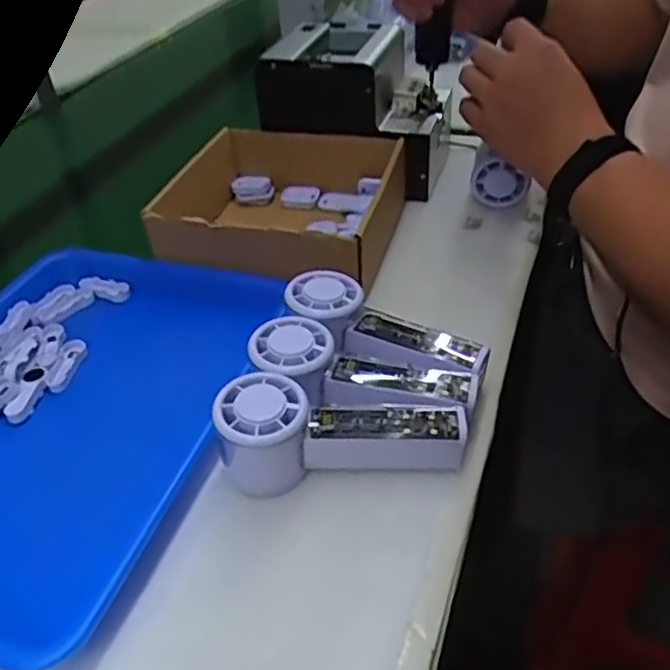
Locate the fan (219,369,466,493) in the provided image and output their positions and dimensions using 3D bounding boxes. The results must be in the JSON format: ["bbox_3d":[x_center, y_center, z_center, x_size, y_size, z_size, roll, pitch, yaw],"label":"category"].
[{"bbox_3d":[0.004,0.060,0.420,0.149,0.059,0.052,-5,41,0],"label":"fan"}]

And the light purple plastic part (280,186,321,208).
[{"bbox_3d":[-0.039,-0.153,0.726,0.045,0.017,0.021,10,43,17],"label":"light purple plastic part"}]

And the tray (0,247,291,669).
[{"bbox_3d":[-0.200,0.044,0.478,0.253,0.031,0.349,6,42,13],"label":"tray"}]

